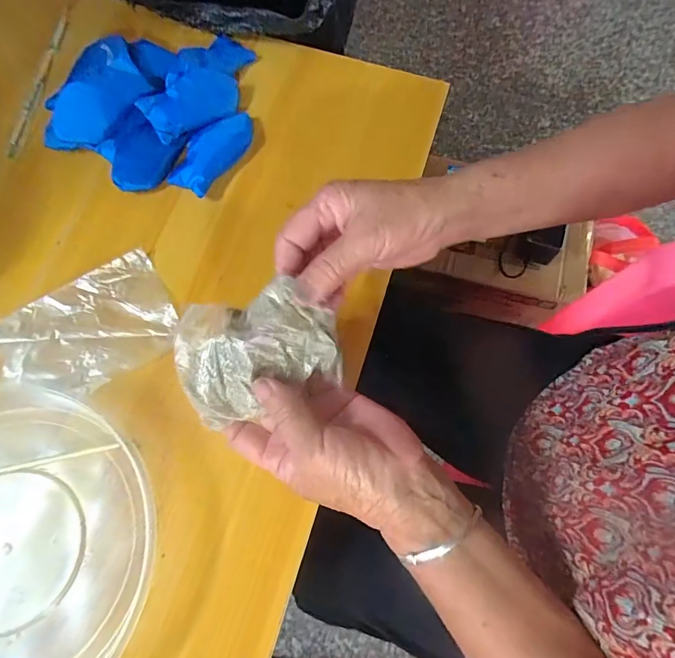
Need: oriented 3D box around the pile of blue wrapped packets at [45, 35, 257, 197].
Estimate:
[{"bbox_3d":[-0.178,-0.221,0.421,0.180,0.043,0.175,4,72,0],"label":"pile of blue wrapped packets"}]

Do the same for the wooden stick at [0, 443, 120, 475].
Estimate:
[{"bbox_3d":[-0.253,0.108,0.336,0.162,0.004,0.005,-11,73,-4],"label":"wooden stick"}]

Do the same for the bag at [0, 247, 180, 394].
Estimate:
[{"bbox_3d":[-0.212,0.001,0.372,0.140,0.004,0.097,-29,75,-10],"label":"bag"}]

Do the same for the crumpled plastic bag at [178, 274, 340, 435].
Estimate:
[{"bbox_3d":[-0.052,0.015,0.287,0.103,0.033,0.078,-11,73,-4],"label":"crumpled plastic bag"}]

